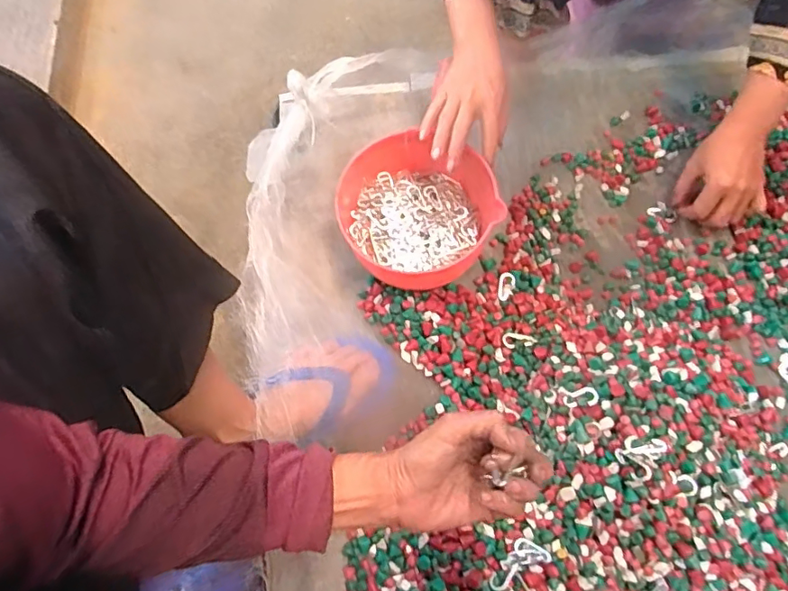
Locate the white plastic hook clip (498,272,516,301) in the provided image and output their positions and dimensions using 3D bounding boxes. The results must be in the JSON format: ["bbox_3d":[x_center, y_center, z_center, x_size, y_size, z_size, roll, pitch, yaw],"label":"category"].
[{"bbox_3d":[0.141,-0.011,0.669,0.019,0.005,0.041,12,70,7],"label":"white plastic hook clip"}]

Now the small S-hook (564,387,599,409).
[{"bbox_3d":[0.200,0.110,0.571,0.034,0.004,0.020,-18,57,11],"label":"small S-hook"}]

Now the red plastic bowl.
[{"bbox_3d":[0.027,-0.096,0.654,0.171,0.101,0.182,-1,69,3],"label":"red plastic bowl"}]

